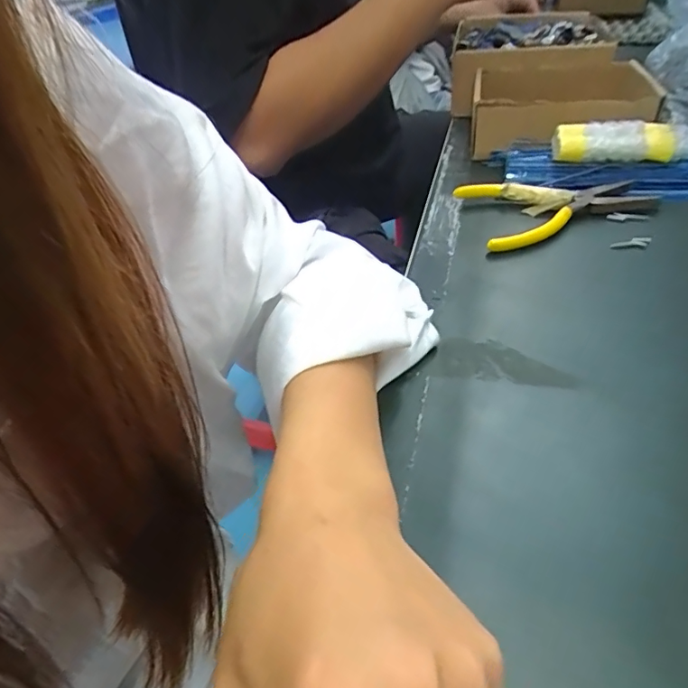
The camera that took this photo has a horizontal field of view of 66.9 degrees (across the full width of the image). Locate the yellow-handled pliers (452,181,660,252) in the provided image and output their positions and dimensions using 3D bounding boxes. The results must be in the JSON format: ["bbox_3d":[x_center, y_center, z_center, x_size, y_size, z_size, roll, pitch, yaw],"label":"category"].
[{"bbox_3d":[0.164,-0.110,0.408,0.130,0.016,0.083,-10,40,-4],"label":"yellow-handled pliers"}]

